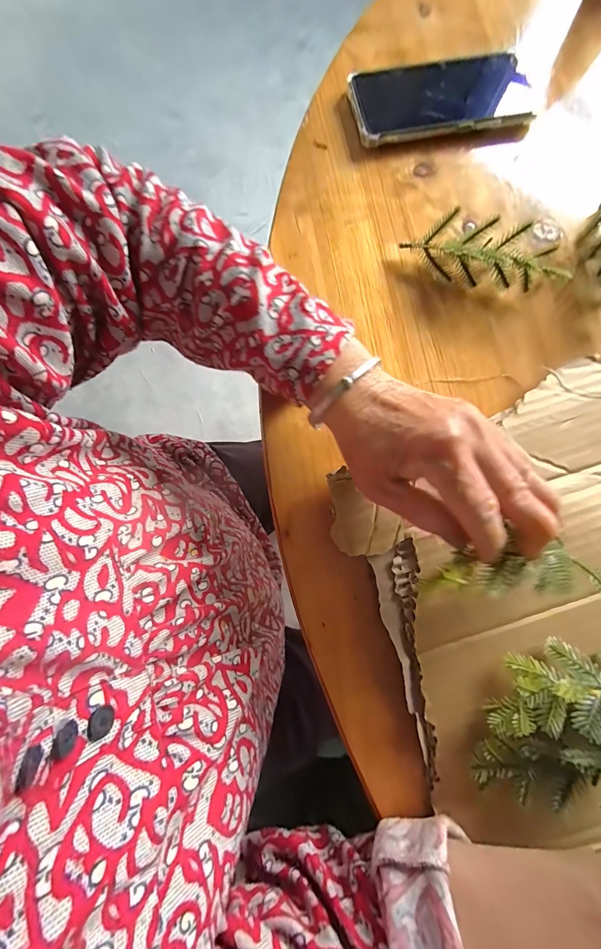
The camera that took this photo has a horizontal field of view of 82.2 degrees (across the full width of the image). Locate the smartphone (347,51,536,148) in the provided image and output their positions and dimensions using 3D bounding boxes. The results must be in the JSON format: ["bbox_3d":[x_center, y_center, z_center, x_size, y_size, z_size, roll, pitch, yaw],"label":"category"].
[{"bbox_3d":[0.135,-0.354,0.324,0.172,0.014,0.081,-12,79,-2],"label":"smartphone"}]

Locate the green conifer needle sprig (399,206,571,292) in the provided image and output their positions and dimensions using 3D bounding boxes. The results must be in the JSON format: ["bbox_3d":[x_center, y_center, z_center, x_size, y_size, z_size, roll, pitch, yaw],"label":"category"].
[{"bbox_3d":[0.156,-0.180,0.283,0.135,0.033,0.045,23,80,5],"label":"green conifer needle sprig"}]

